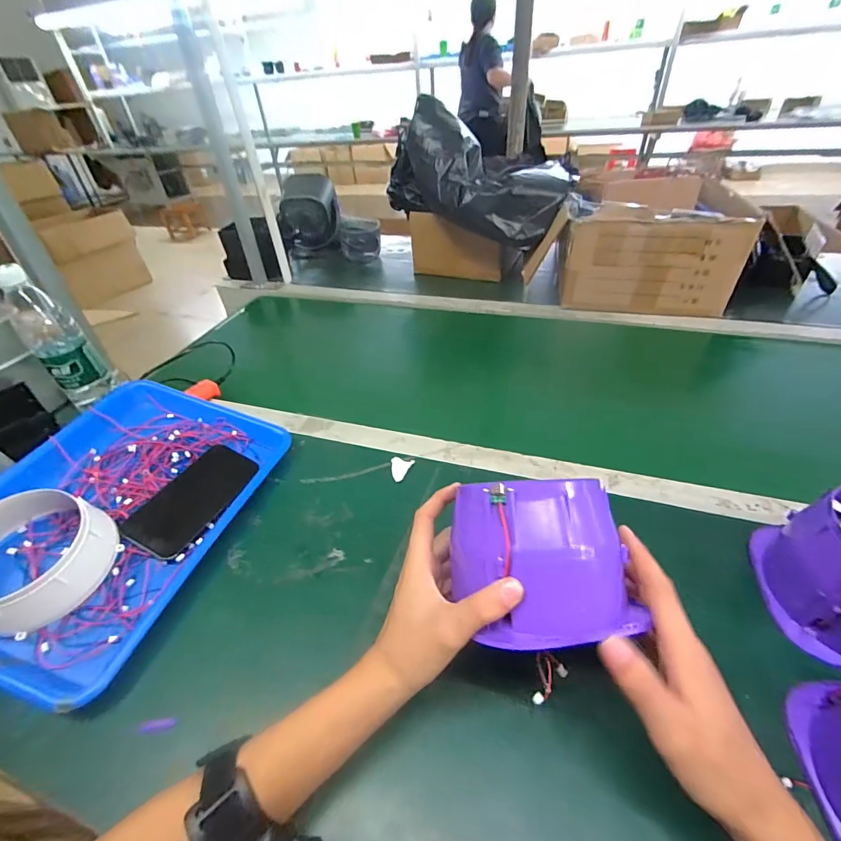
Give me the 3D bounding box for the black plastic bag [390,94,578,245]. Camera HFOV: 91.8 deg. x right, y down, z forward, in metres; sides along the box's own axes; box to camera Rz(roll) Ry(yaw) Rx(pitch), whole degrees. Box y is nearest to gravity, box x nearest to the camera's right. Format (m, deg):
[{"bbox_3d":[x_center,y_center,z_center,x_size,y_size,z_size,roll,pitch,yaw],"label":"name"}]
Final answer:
[{"bbox_3d":[0.100,-0.478,0.842,0.367,0.212,0.197,32,49,10],"label":"black plastic bag"}]

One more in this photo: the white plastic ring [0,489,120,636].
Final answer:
[{"bbox_3d":[-0.371,0.126,0.387,0.126,0.063,0.118,-2,40,2],"label":"white plastic ring"}]

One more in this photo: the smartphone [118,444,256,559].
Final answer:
[{"bbox_3d":[-0.259,0.088,0.470,0.079,0.015,0.137,22,54,12],"label":"smartphone"}]

